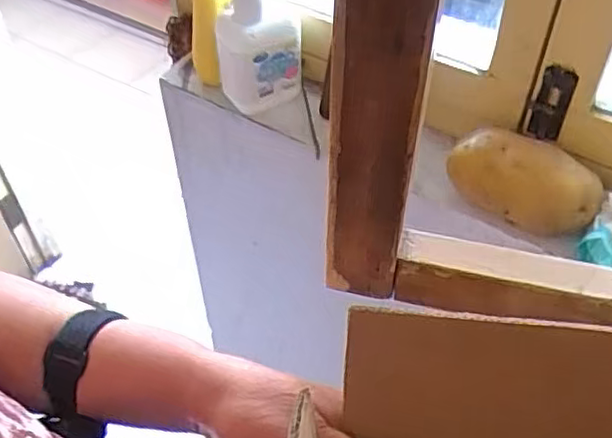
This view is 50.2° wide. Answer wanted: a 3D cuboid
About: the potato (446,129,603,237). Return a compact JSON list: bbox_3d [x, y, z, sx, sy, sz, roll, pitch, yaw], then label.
[{"bbox_3d":[0.186,-0.036,0.564,0.125,0.059,0.071,17,50,12],"label":"potato"}]

